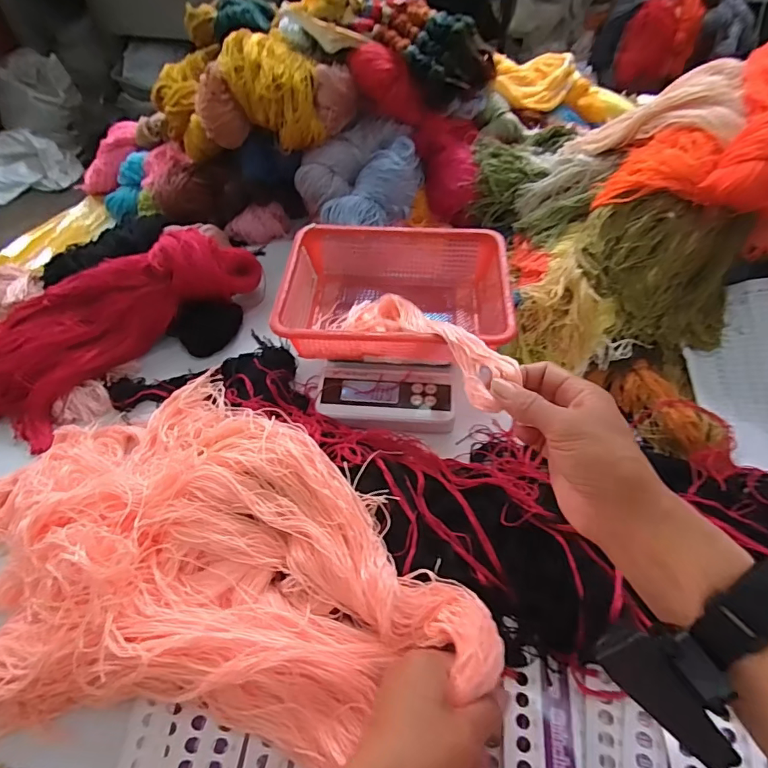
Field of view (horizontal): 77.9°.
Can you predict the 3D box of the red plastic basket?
[{"bbox_3d":[0.015,-0.106,0.557,0.239,0.080,0.201,3,53,4],"label":"red plastic basket"}]

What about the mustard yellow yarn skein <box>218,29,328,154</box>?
[{"bbox_3d":[-0.149,-0.390,0.635,0.115,0.094,0.136,-14,53,-9],"label":"mustard yellow yarn skein"}]

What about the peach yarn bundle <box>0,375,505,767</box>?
[{"bbox_3d":[-0.176,0.132,0.414,0.507,0.075,0.273,4,53,4],"label":"peach yarn bundle"}]

